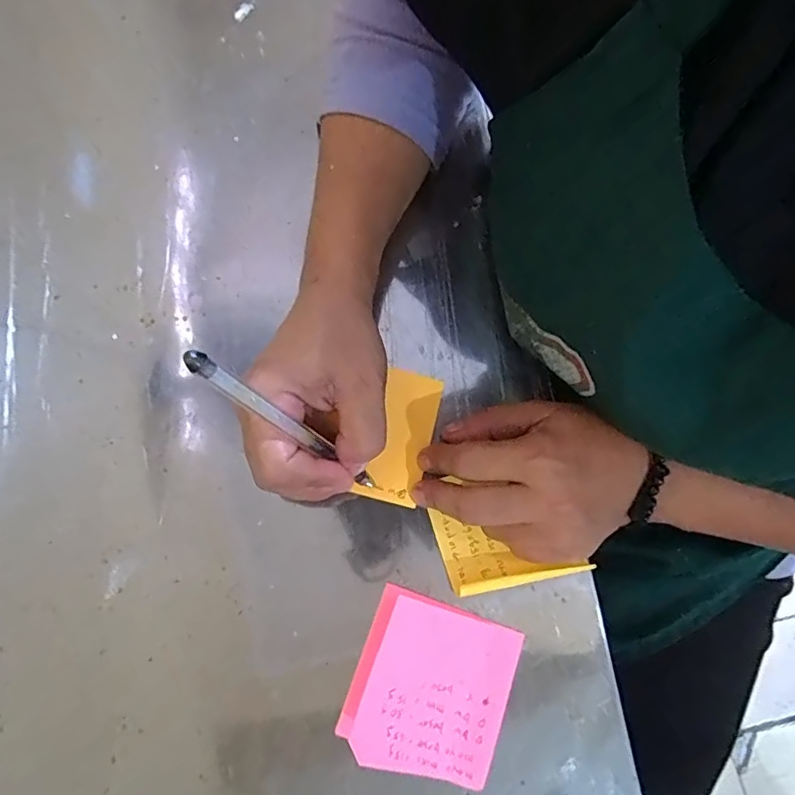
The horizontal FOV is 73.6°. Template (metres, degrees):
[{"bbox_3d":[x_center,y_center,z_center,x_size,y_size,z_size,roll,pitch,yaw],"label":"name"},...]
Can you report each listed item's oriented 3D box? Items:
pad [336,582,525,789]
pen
[{"bbox_3d":[0.018,0.142,0.259,0.077,0.031,0.076,20,76,5],"label":"pad"},{"bbox_3d":[-0.045,0.017,0.246,0.005,0.137,0.008,21,74,37],"label":"pen"}]

